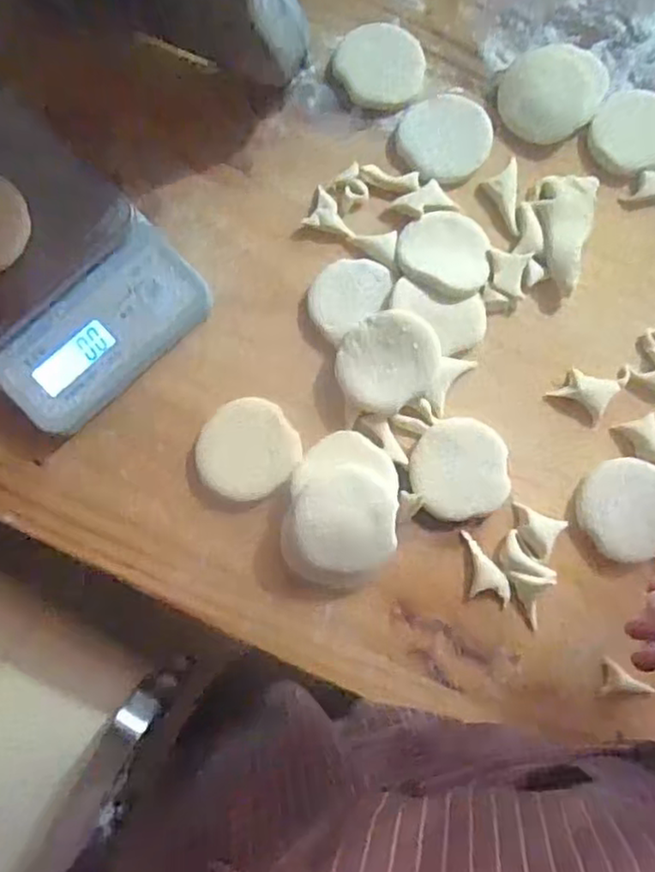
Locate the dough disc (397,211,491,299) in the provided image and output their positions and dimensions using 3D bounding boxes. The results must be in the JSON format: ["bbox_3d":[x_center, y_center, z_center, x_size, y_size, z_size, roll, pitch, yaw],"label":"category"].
[{"bbox_3d":[0.090,-0.140,0.513,0.070,0.009,0.063,29,81,3],"label":"dough disc"}]

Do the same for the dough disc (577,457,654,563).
[{"bbox_3d":[0.217,0.052,0.489,0.067,0.013,0.070,0,81,-1],"label":"dough disc"}]

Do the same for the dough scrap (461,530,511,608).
[{"bbox_3d":[0.114,0.095,0.486,0.027,0.005,0.053,-4,81,-2],"label":"dough scrap"}]

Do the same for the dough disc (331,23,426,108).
[{"bbox_3d":[0.043,-0.298,0.548,0.072,0.011,0.065,28,81,3],"label":"dough disc"}]

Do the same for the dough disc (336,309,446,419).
[{"bbox_3d":[0.043,-0.054,0.492,0.076,0.019,0.065,-35,84,-6],"label":"dough disc"}]

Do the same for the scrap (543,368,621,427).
[{"bbox_3d":[0.190,-0.031,0.508,0.041,0.009,0.038,32,82,4],"label":"scrap"}]

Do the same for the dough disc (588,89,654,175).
[{"bbox_3d":[0.244,-0.239,0.537,0.073,0.014,0.061,-4,81,-2],"label":"dough disc"}]

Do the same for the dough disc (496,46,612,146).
[{"bbox_3d":[0.178,-0.274,0.541,0.089,0.014,0.075,-43,84,-7],"label":"dough disc"}]

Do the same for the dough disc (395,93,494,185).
[{"bbox_3d":[0.094,-0.236,0.536,0.072,0.005,0.071,0,81,-1],"label":"dough disc"}]

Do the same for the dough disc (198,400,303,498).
[{"bbox_3d":[-0.059,0.010,0.496,0.071,0.013,0.069,0,81,-1],"label":"dough disc"}]

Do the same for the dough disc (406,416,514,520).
[{"bbox_3d":[0.096,0.024,0.494,0.069,0.010,0.071,-4,81,-2],"label":"dough disc"}]

